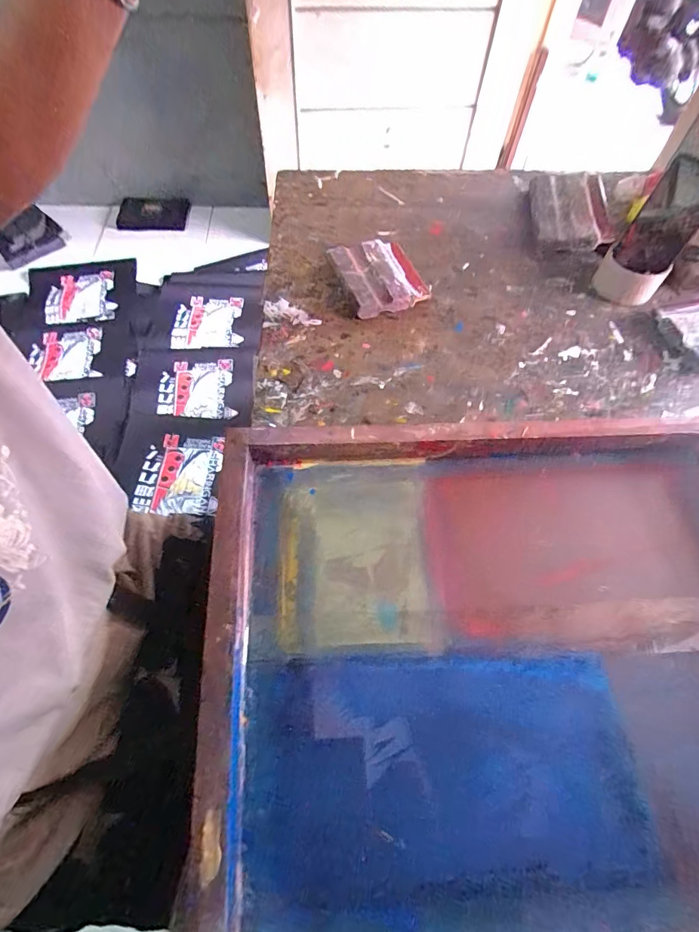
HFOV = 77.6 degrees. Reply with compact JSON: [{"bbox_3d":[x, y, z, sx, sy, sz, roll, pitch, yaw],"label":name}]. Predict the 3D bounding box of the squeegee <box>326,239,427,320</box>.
[{"bbox_3d":[0.042,-0.272,0.624,0.107,0.022,0.137,-15,62,-10],"label":"squeegee"}]

